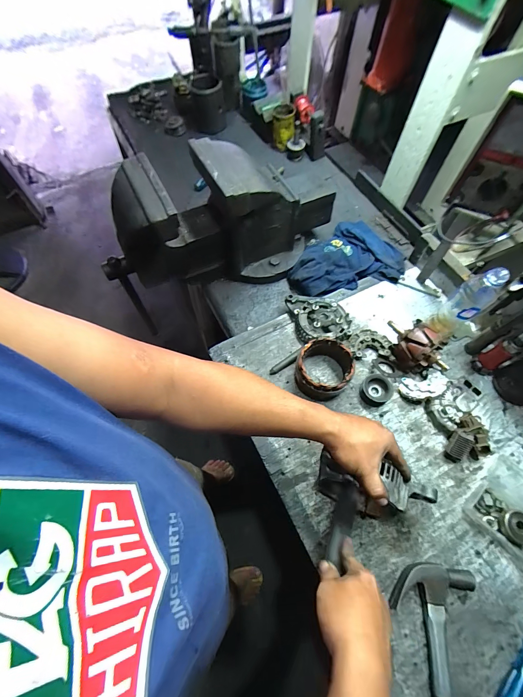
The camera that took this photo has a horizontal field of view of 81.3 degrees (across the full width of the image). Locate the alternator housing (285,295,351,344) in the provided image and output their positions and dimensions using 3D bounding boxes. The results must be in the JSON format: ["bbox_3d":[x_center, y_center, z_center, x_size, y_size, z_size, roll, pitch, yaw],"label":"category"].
[{"bbox_3d":[0.132,-0.078,0.709,0.116,0.046,0.138,-14,64,-8],"label":"alternator housing"}]

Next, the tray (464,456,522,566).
[{"bbox_3d":[0.467,0.295,0.525,0.143,0.032,0.162,-40,70,-19],"label":"tray"}]

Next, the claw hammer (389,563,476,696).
[{"bbox_3d":[0.238,0.492,0.423,0.118,0.038,0.327,13,64,6],"label":"claw hammer"}]

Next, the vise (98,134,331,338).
[{"bbox_3d":[-0.083,-0.290,0.708,0.537,0.267,0.201,-28,67,-14],"label":"vise"}]

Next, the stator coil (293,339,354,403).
[{"bbox_3d":[0.129,0.043,0.629,0.123,0.074,0.115,0,63,-1],"label":"stator coil"}]

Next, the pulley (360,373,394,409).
[{"bbox_3d":[0.238,0.087,0.630,0.058,0.029,0.060,0,63,-1],"label":"pulley"}]

